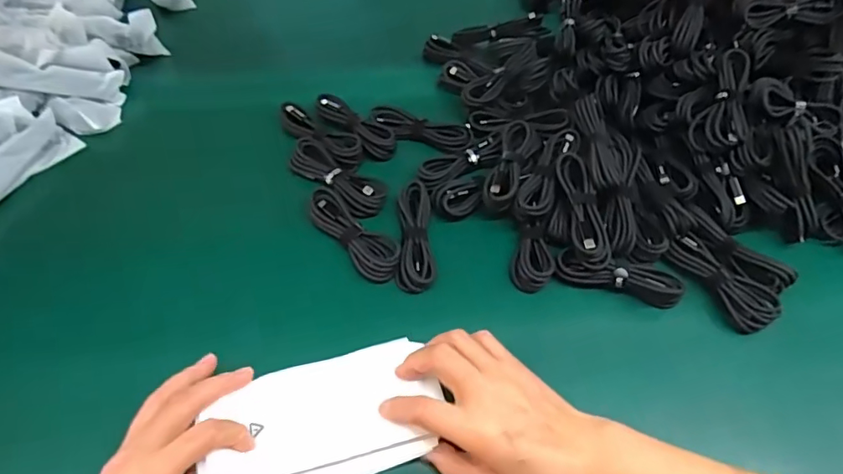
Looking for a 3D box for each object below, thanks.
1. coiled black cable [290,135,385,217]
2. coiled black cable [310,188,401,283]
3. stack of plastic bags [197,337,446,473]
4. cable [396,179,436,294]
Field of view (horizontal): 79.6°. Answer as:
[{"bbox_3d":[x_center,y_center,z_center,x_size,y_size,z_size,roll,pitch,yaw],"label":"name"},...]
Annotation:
[{"bbox_3d":[-0.083,-0.061,0.500,0.105,0.019,0.044,39,63,21],"label":"coiled black cable"},{"bbox_3d":[-0.062,-0.004,0.460,0.036,0.017,0.107,-38,65,-24],"label":"coiled black cable"},{"bbox_3d":[-0.068,0.129,0.362,0.152,0.026,0.086,-12,58,-10],"label":"stack of plastic bags"},{"bbox_3d":[-0.006,-0.002,0.458,0.032,0.019,0.106,-1,56,-3],"label":"cable"}]

